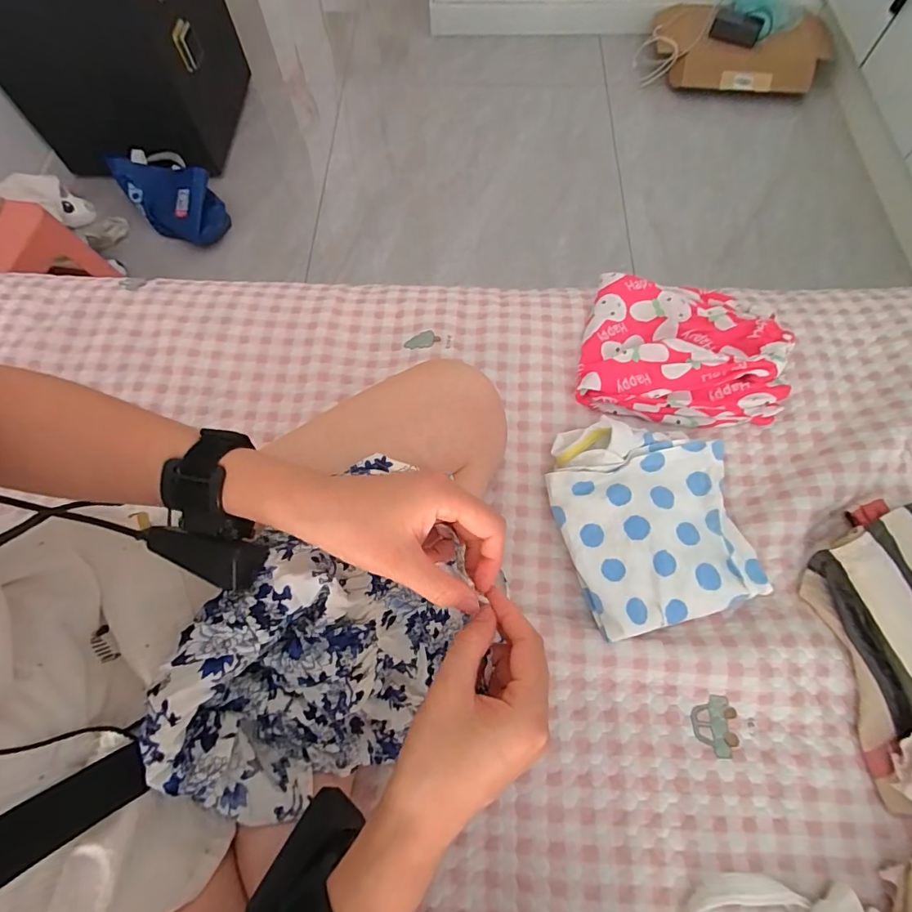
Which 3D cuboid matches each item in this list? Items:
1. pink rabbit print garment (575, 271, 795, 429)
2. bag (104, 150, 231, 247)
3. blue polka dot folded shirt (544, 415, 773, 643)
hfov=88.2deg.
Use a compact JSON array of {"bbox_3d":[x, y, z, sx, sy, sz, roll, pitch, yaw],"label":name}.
[{"bbox_3d":[0.245,-0.124,0.507,0.206,0.045,0.181,12,68,6],"label":"pink rabbit print garment"},{"bbox_3d":[-0.720,-0.658,1.207,0.295,0.116,0.170,40,74,15],"label":"bag"},{"bbox_3d":[0.180,0.053,0.445,0.163,0.045,0.199,-14,68,-5],"label":"blue polka dot folded shirt"}]

